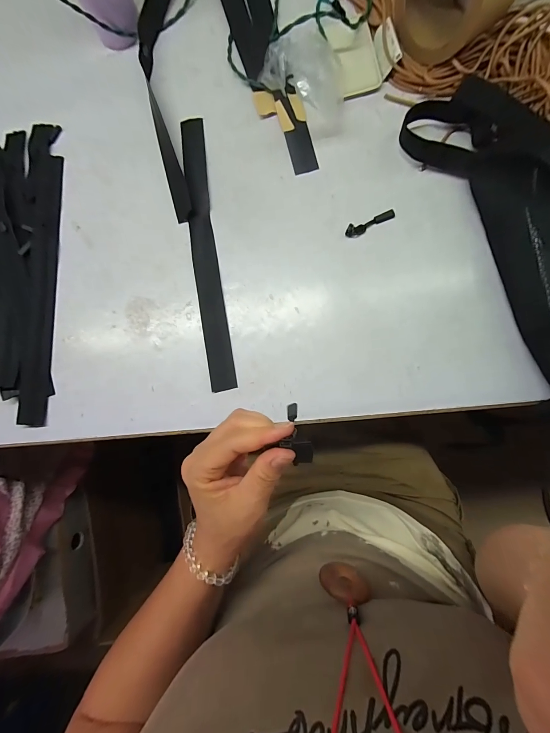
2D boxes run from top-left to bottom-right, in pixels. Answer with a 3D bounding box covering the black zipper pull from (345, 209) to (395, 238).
[{"bbox_3d":[0.115,-0.172,0.372,0.063,0.009,0.014,-21,84,3],"label":"black zipper pull"}]

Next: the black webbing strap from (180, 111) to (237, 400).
[{"bbox_3d":[-0.087,-0.146,0.389,0.031,0.004,0.353,-9,84,4],"label":"black webbing strap"}]

